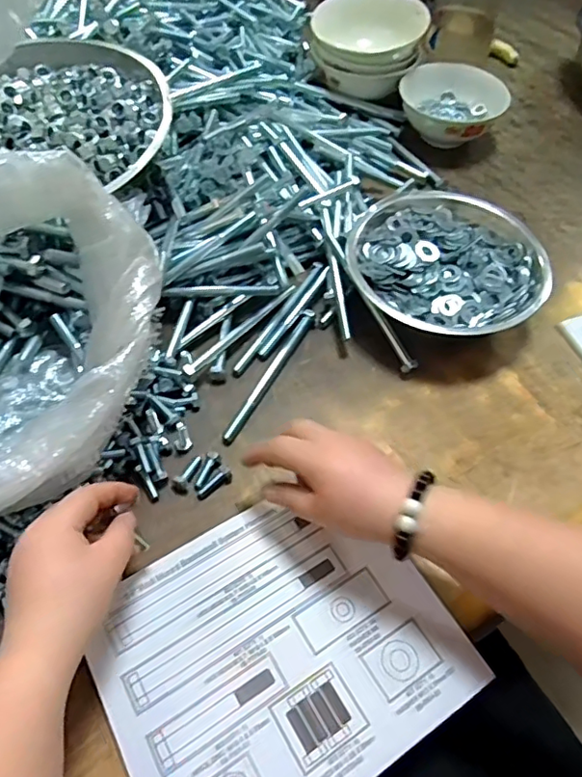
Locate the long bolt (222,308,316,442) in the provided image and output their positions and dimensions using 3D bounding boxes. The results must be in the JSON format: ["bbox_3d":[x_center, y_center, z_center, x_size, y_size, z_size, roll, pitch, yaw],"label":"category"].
[{"bbox_3d":[-0.019,-0.015,0.503,0.014,0.012,0.156,25,58,13],"label":"long bolt"}]

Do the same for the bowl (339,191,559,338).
[{"bbox_3d":[0.145,-0.108,0.542,0.172,0.056,0.175,1,56,-2],"label":"bowl"}]

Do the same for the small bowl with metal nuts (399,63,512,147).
[{"bbox_3d":[0.198,-0.349,0.697,0.122,0.054,0.116,1,56,-2],"label":"small bowl with metal nuts"}]

